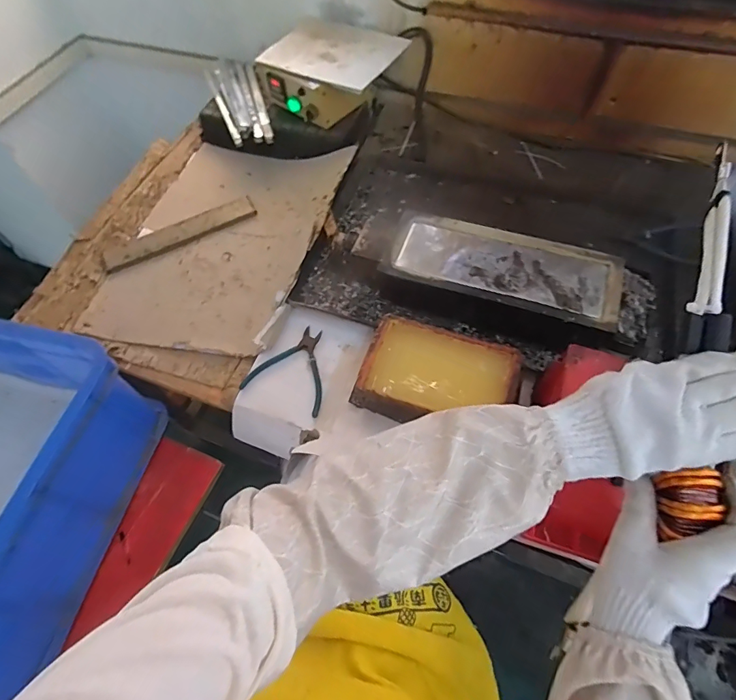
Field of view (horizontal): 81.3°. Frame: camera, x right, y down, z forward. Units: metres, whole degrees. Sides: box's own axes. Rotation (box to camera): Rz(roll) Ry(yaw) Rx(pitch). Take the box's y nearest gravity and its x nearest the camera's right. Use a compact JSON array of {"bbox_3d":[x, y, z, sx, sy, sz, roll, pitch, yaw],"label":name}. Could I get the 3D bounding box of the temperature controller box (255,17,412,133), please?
[{"bbox_3d":[-0.069,-0.566,0.888,0.250,0.101,0.216,30,65,19],"label":"temperature controller box"}]

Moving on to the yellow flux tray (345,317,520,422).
[{"bbox_3d":[0.095,0.044,0.591,0.202,0.048,0.143,18,62,13],"label":"yellow flux tray"}]

